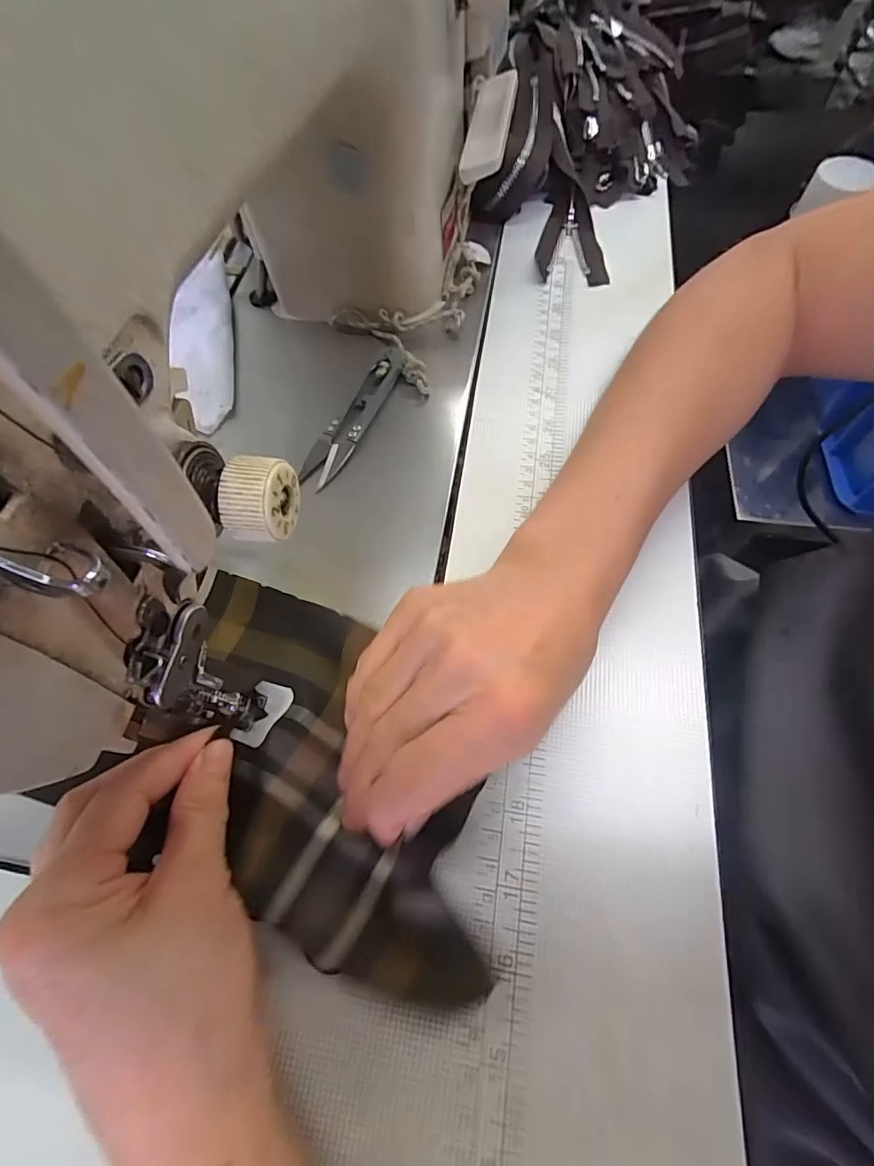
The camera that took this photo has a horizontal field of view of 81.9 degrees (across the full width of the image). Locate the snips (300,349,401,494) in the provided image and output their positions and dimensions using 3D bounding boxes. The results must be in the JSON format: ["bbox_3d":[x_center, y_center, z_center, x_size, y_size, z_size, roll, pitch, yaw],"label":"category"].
[{"bbox_3d":[-0.048,-0.095,0.289,0.023,0.016,0.098,25,67,13],"label":"snips"}]

